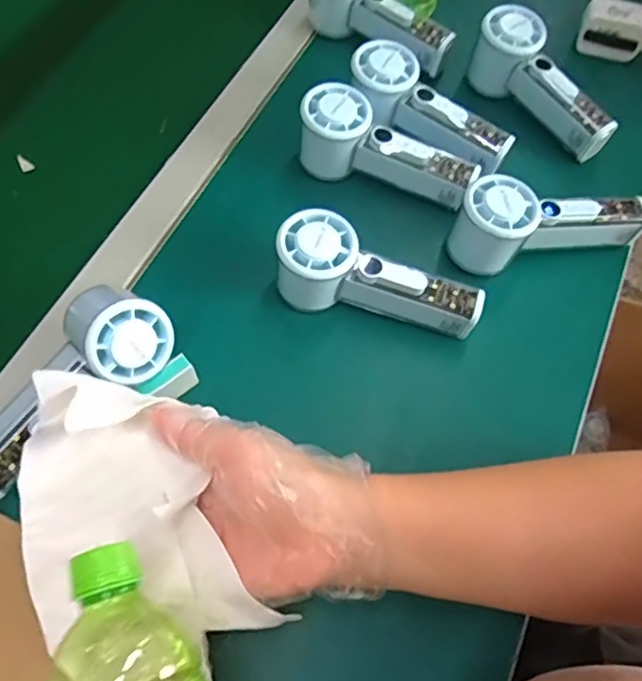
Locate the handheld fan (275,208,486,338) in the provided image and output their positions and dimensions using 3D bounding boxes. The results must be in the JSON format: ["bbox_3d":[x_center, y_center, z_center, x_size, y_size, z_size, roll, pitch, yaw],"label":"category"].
[{"bbox_3d":[0.039,-0.042,0.444,0.153,0.052,0.067,21,72,-6],"label":"handheld fan"}]

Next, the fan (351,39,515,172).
[{"bbox_3d":[0.092,-0.199,0.517,0.150,0.041,0.049,36,67,0],"label":"fan"}]

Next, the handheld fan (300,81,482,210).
[{"bbox_3d":[0.057,-0.158,0.504,0.148,0.068,0.051,18,64,9],"label":"handheld fan"}]

